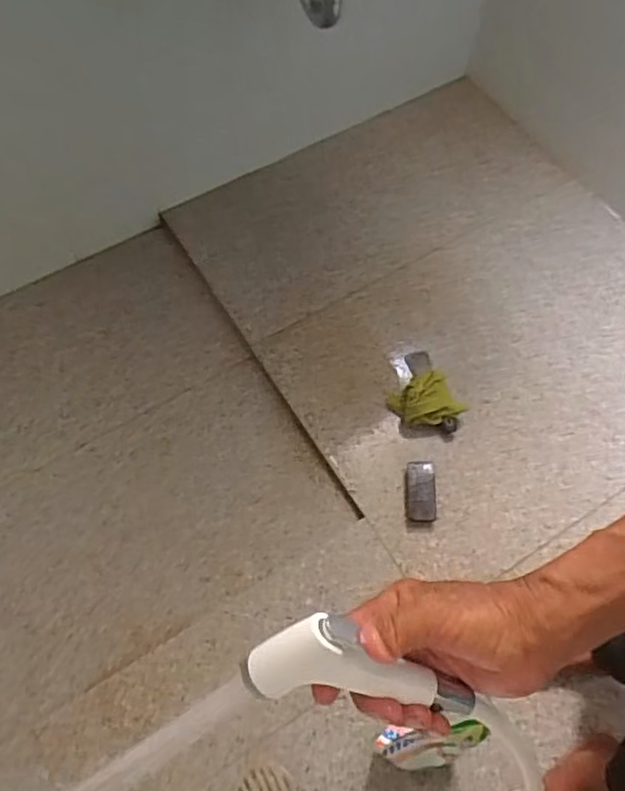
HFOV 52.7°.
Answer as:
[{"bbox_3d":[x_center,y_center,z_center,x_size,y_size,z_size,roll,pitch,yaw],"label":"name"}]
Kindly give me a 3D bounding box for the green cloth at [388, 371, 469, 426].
[{"bbox_3d":[0.210,0.009,1.165,0.126,0.061,0.105,-22,65,-10],"label":"green cloth"}]

